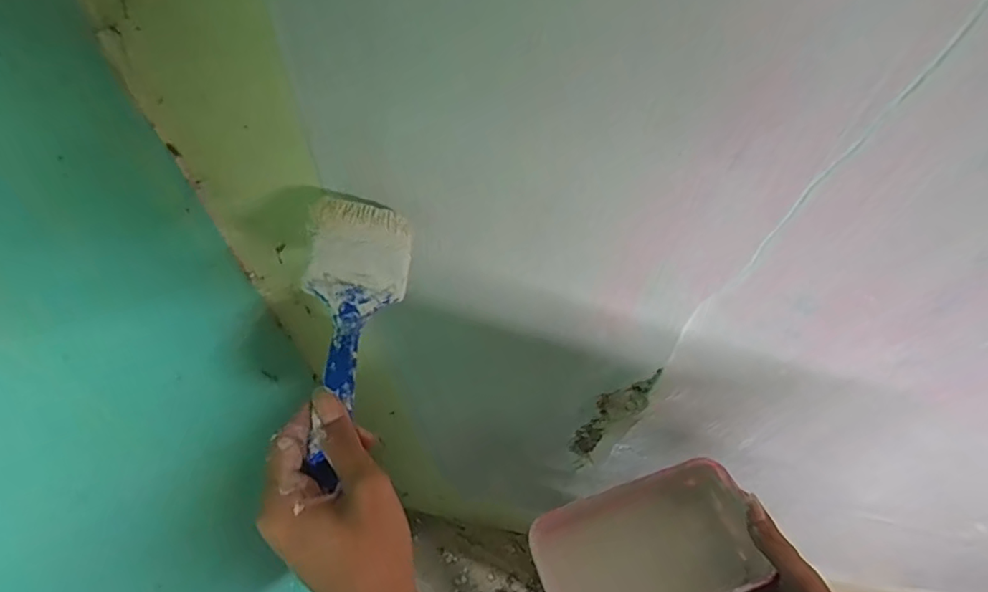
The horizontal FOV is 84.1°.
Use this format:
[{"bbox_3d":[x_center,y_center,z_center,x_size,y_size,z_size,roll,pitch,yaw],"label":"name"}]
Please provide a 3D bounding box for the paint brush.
[{"bbox_3d":[-0.091,0.020,0.344,0.059,0.018,0.162,5,82,3],"label":"paint brush"}]

